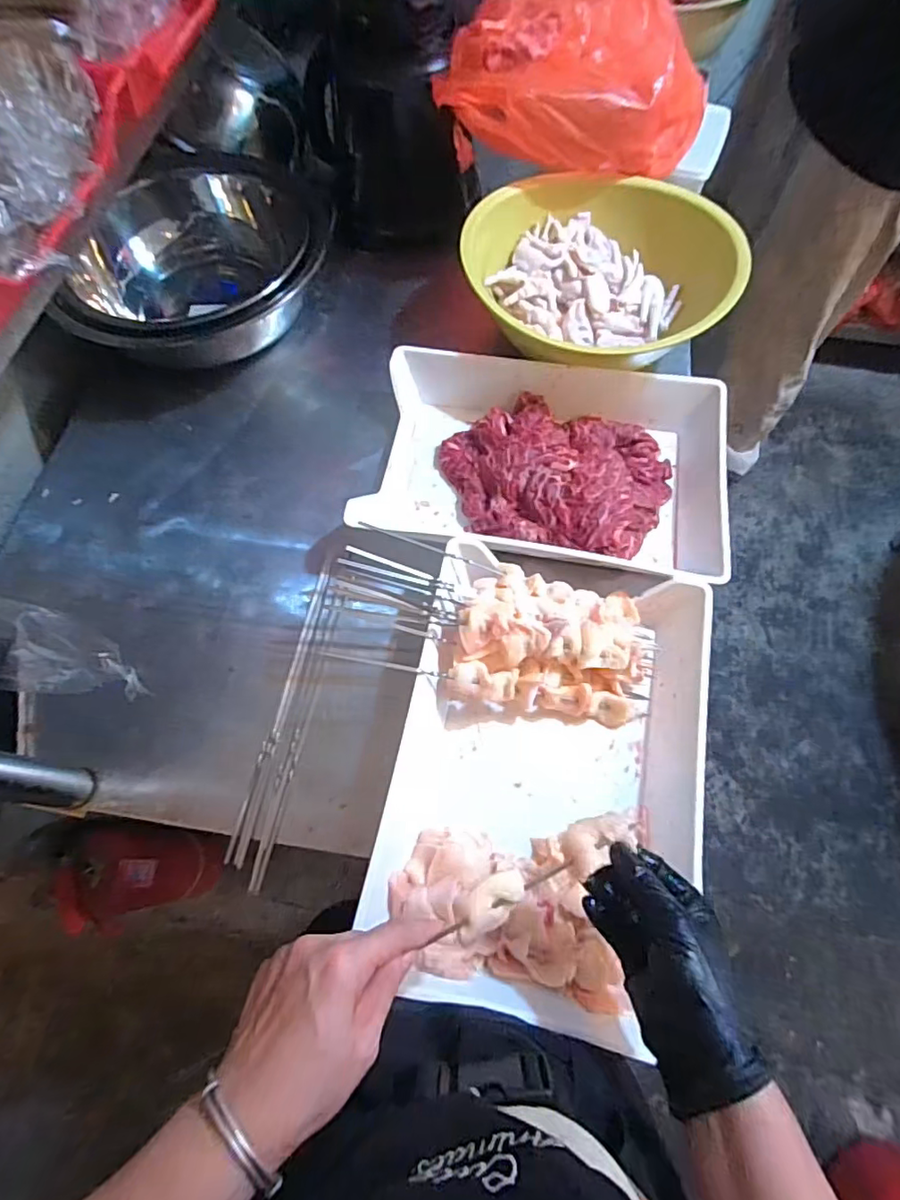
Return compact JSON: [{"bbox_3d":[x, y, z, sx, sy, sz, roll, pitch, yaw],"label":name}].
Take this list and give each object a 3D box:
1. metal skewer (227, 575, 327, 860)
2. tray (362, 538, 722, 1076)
[{"bbox_3d":[-0.168,0.101,0.552,0.010,0.004,0.290,11,66,6],"label":"metal skewer"},{"bbox_3d":[0.087,0.140,0.498,0.259,0.074,0.389,10,66,6],"label":"tray"}]

